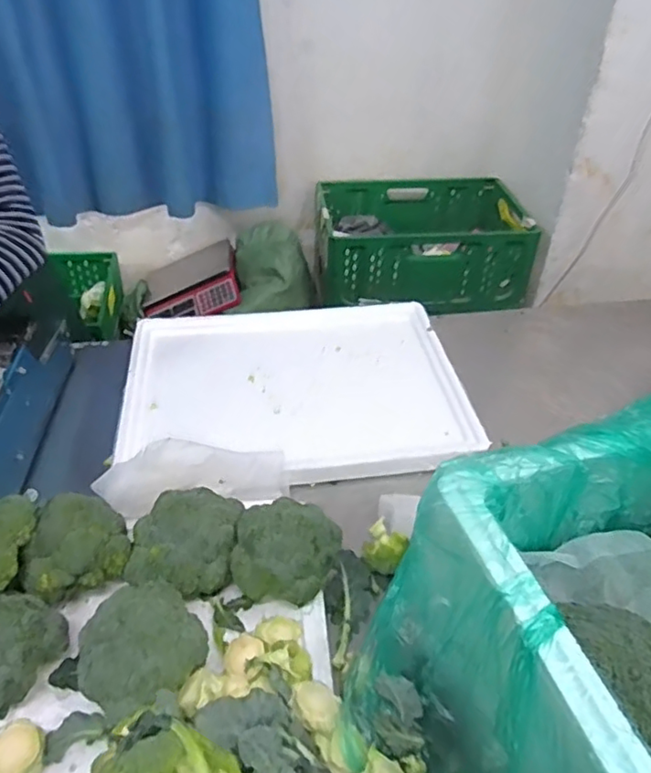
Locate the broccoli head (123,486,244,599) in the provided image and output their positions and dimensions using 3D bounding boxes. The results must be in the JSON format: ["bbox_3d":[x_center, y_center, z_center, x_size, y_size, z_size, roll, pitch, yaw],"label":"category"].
[{"bbox_3d":[-0.165,0.183,0.705,0.116,0.075,0.117,1,40,-1],"label":"broccoli head"}]

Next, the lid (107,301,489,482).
[{"bbox_3d":[-0.054,-0.008,1.048,0.549,0.033,0.435,-4,40,-6],"label":"lid"}]

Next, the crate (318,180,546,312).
[{"bbox_3d":[0.276,-0.418,1.780,0.593,0.224,0.408,-4,40,-6],"label":"crate"}]

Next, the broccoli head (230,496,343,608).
[{"bbox_3d":[-0.046,0.185,0.700,0.120,0.090,0.104,7,40,7],"label":"broccoli head"}]

